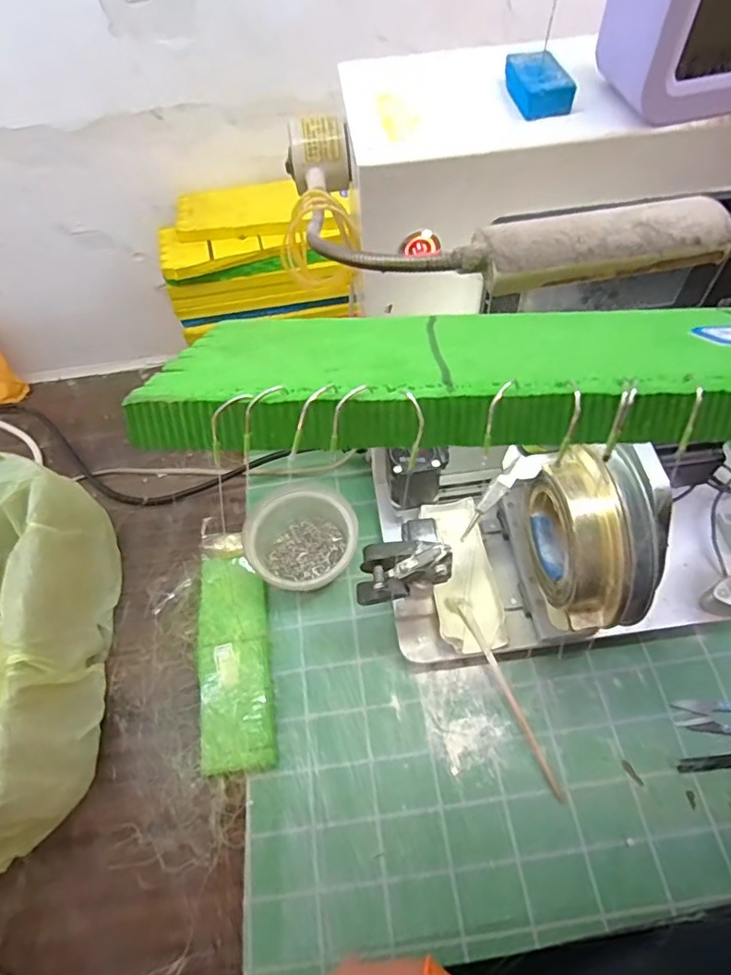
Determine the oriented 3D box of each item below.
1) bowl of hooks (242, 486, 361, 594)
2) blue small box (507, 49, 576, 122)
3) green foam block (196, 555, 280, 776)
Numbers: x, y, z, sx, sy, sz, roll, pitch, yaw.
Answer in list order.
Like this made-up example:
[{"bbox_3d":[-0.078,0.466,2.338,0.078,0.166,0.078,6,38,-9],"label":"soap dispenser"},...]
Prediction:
[{"bbox_3d":[-0.057,0.044,0.503,0.099,0.044,0.104,-2,59,3],"label":"bowl of hooks"},{"bbox_3d":[0.082,-0.192,0.264,0.023,0.014,0.036,-8,58,-2],"label":"blue small box"},{"bbox_3d":[-0.110,0.142,0.465,0.059,0.015,0.174,-9,59,-2],"label":"green foam block"}]

